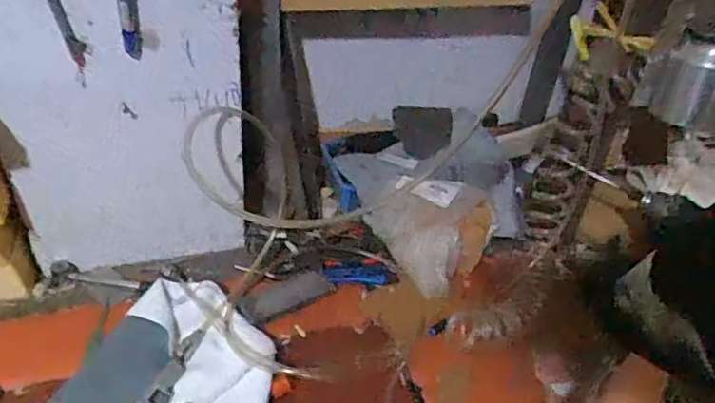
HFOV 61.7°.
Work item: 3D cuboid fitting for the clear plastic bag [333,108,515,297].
[{"bbox_3d":[0.168,-0.021,1.134,0.331,0.114,0.323,-19,45,-28],"label":"clear plastic bag"}]

